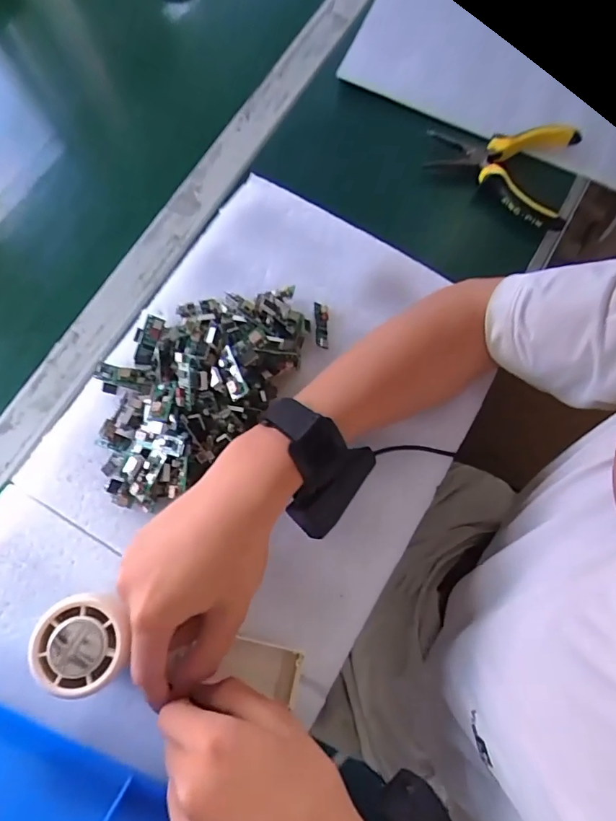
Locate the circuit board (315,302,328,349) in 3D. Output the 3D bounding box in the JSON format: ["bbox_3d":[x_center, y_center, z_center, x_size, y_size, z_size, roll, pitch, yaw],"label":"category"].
[{"bbox_3d":[0.011,-0.071,0.376,0.010,0.006,0.043,-1,76,-1],"label":"circuit board"}]

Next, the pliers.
[{"bbox_3d":[0.185,-0.239,0.436,0.137,0.019,0.109,16,76,3],"label":"pliers"}]

